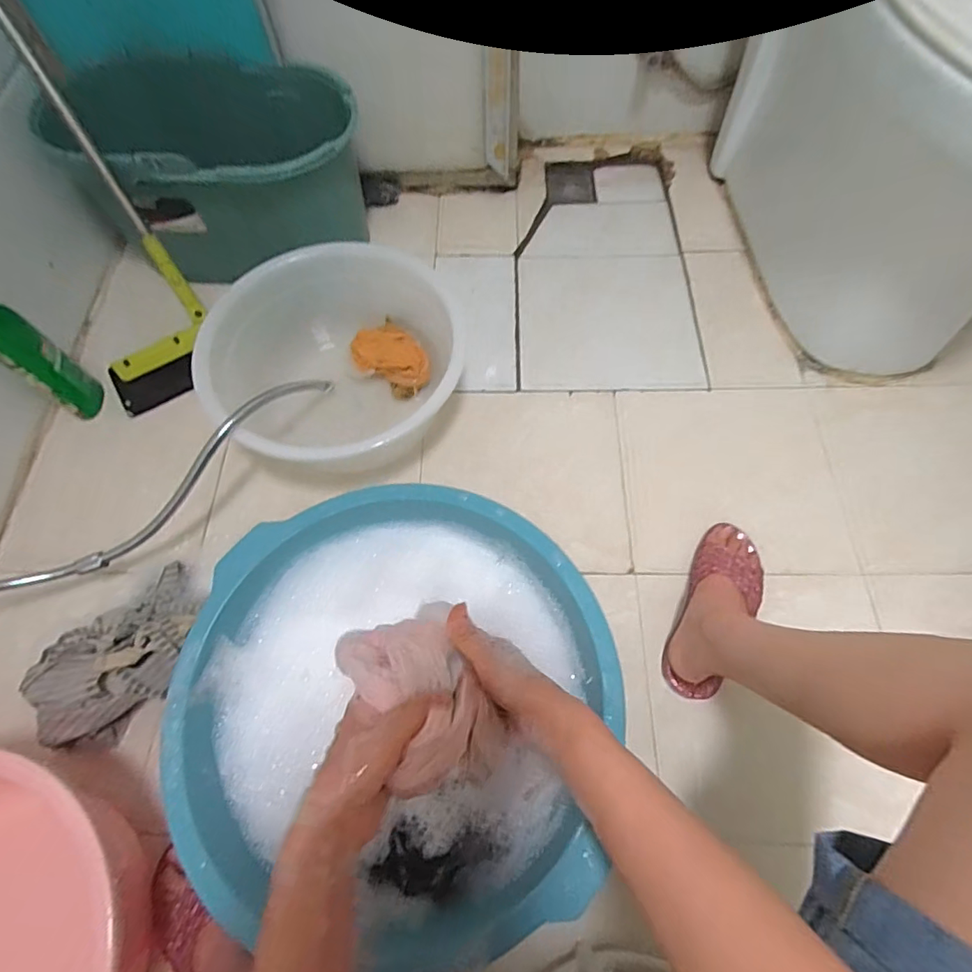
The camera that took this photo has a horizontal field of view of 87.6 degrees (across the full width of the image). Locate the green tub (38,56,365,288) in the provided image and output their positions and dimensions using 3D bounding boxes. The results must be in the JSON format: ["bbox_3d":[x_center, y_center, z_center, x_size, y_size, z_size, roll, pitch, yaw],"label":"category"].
[{"bbox_3d":[-0.425,-0.526,0.824,0.412,0.212,0.344,-25,67,-9],"label":"green tub"}]

